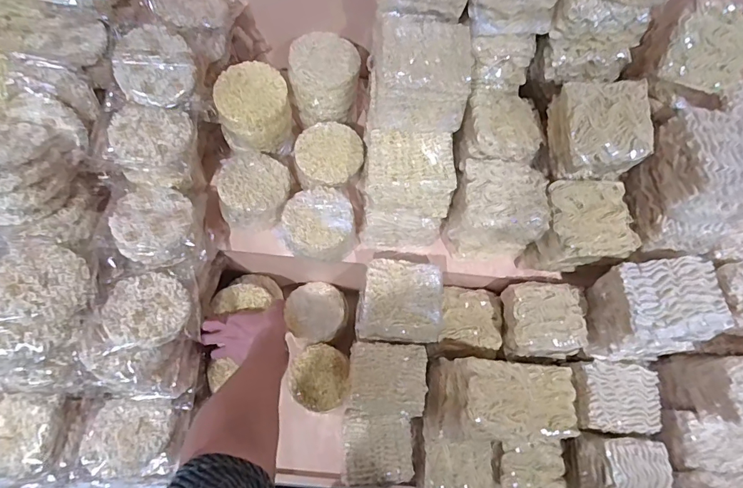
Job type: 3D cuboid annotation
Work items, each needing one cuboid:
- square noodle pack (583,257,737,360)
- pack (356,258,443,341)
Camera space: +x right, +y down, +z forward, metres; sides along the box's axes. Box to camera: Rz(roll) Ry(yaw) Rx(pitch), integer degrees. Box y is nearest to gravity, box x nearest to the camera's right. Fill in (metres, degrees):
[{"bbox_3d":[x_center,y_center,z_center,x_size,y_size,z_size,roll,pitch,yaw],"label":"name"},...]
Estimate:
[{"bbox_3d":[0.409,0.102,0.672,0.123,0.160,0.111,-4,68,-4],"label":"square noodle pack"},{"bbox_3d":[0.047,0.092,0.707,0.127,0.052,0.116,8,68,1],"label":"pack"}]

